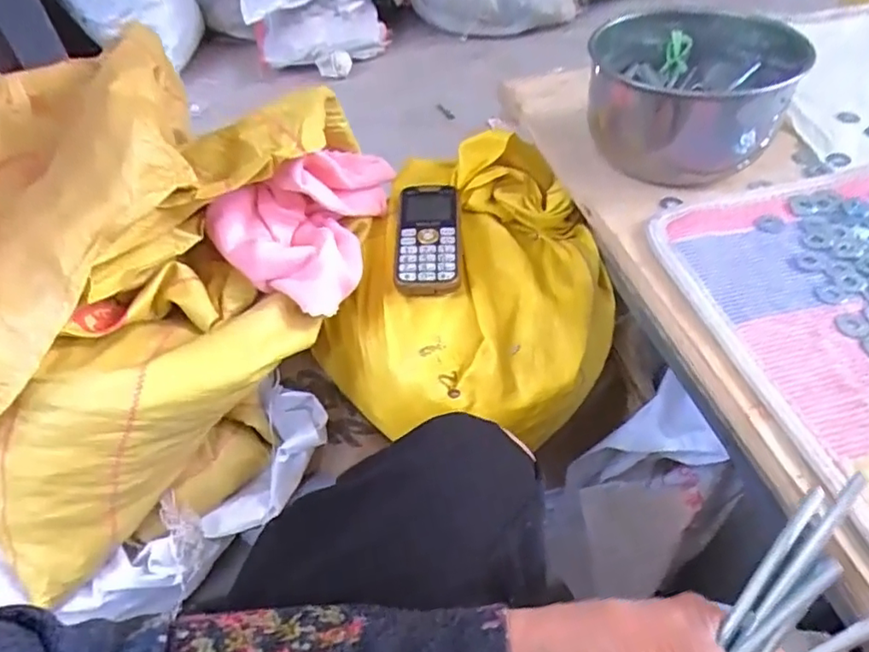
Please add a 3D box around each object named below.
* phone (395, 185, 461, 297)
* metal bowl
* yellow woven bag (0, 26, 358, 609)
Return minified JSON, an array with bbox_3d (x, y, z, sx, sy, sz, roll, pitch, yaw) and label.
[{"bbox_3d":[-0.007,-0.082,0.553,0.059,0.016,0.129,-6,57,10],"label":"phone"},{"bbox_3d":[0.225,-0.209,0.530,0.167,0.089,0.174,-2,47,3],"label":"metal bowl"},{"bbox_3d":[-0.274,-0.061,0.528,0.365,0.245,0.406,24,55,23],"label":"yellow woven bag"}]

